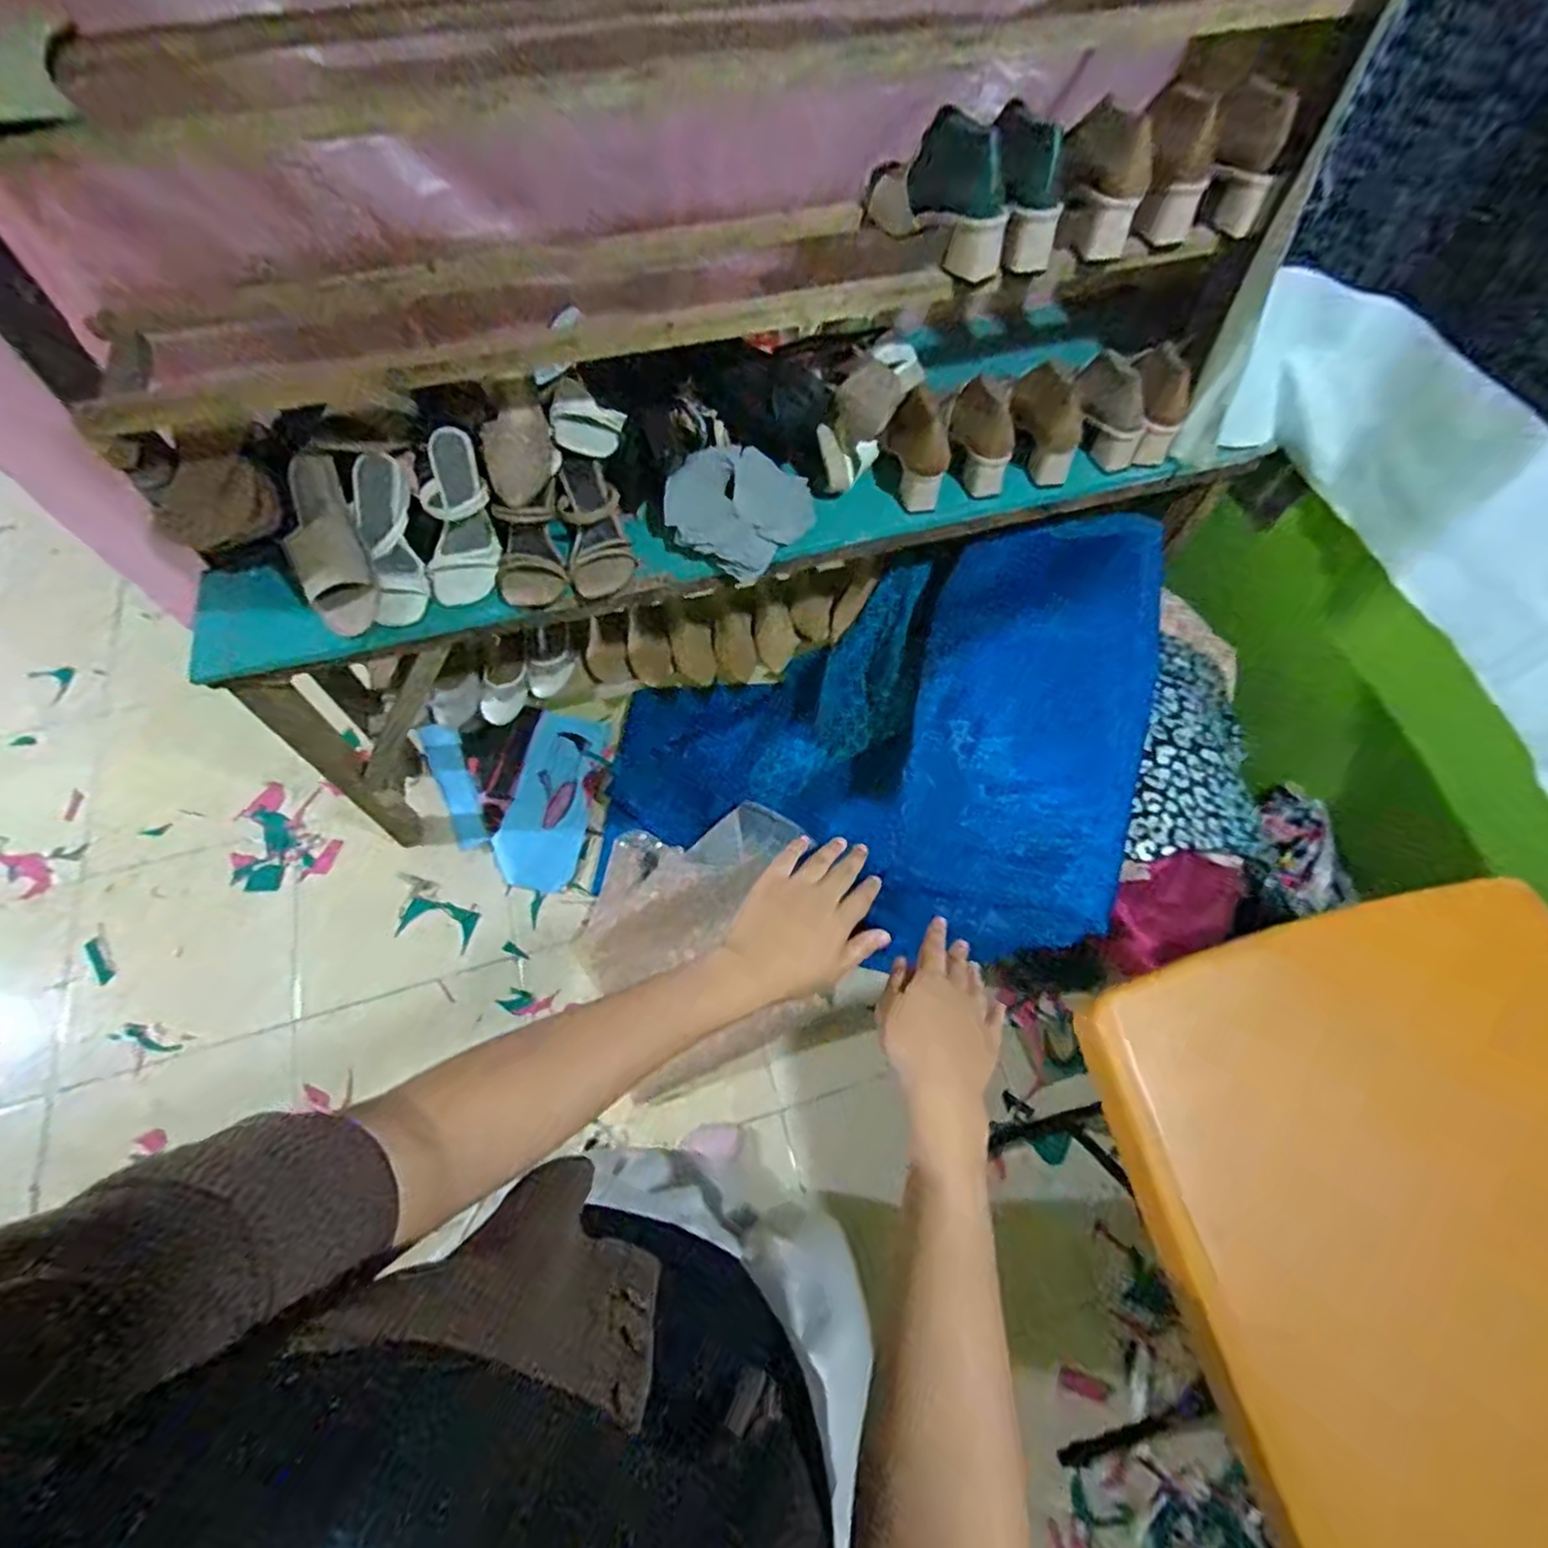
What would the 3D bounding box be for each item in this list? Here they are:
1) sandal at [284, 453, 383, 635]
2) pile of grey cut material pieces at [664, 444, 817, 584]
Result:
[{"bbox_3d":[-0.569,-0.295,0.854,0.083,0.056,0.239,-18,83,-10],"label":"sandal"},{"bbox_3d":[-0.048,-0.367,0.922,0.175,0.038,0.175,0,89,-10],"label":"pile of grey cut material pieces"}]

